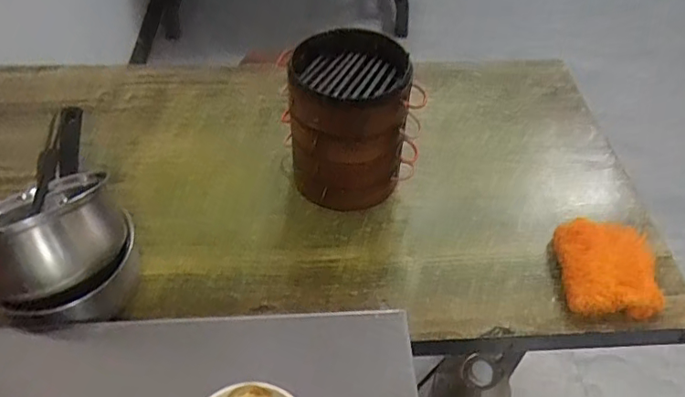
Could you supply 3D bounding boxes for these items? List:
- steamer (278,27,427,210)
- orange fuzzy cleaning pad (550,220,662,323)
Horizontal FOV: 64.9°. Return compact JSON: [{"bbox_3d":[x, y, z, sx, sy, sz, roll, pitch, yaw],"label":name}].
[{"bbox_3d":[0.009,-0.118,0.789,0.173,0.225,0.153,-8,50,-11],"label":"steamer"},{"bbox_3d":[0.373,0.091,0.743,0.140,0.031,0.150,11,51,-7],"label":"orange fuzzy cleaning pad"}]

